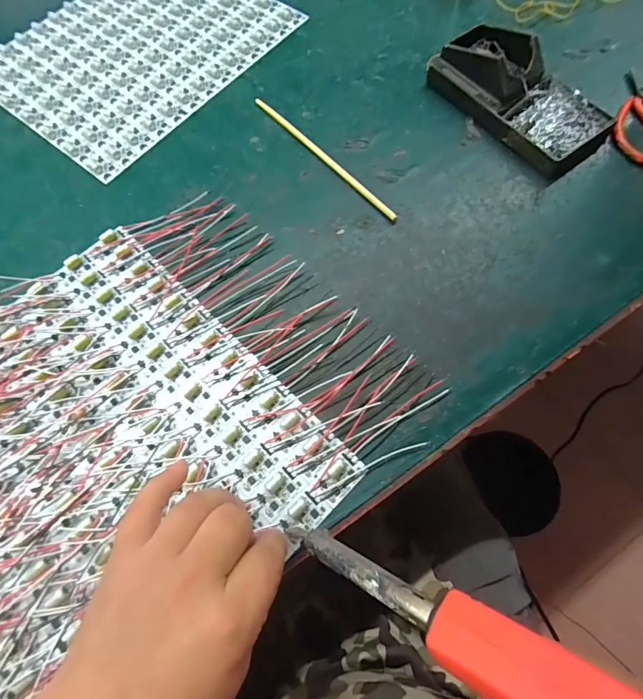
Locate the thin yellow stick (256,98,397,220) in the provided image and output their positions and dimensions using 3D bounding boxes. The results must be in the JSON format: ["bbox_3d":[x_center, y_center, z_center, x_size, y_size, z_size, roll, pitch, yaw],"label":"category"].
[{"bbox_3d":[0.000,-0.177,0.376,0.008,0.006,0.191,-39,71,-12],"label":"thin yellow stick"}]

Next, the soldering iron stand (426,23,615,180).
[{"bbox_3d":[0.178,-0.236,0.372,0.084,0.038,0.169,-35,70,-11],"label":"soldering iron stand"}]

